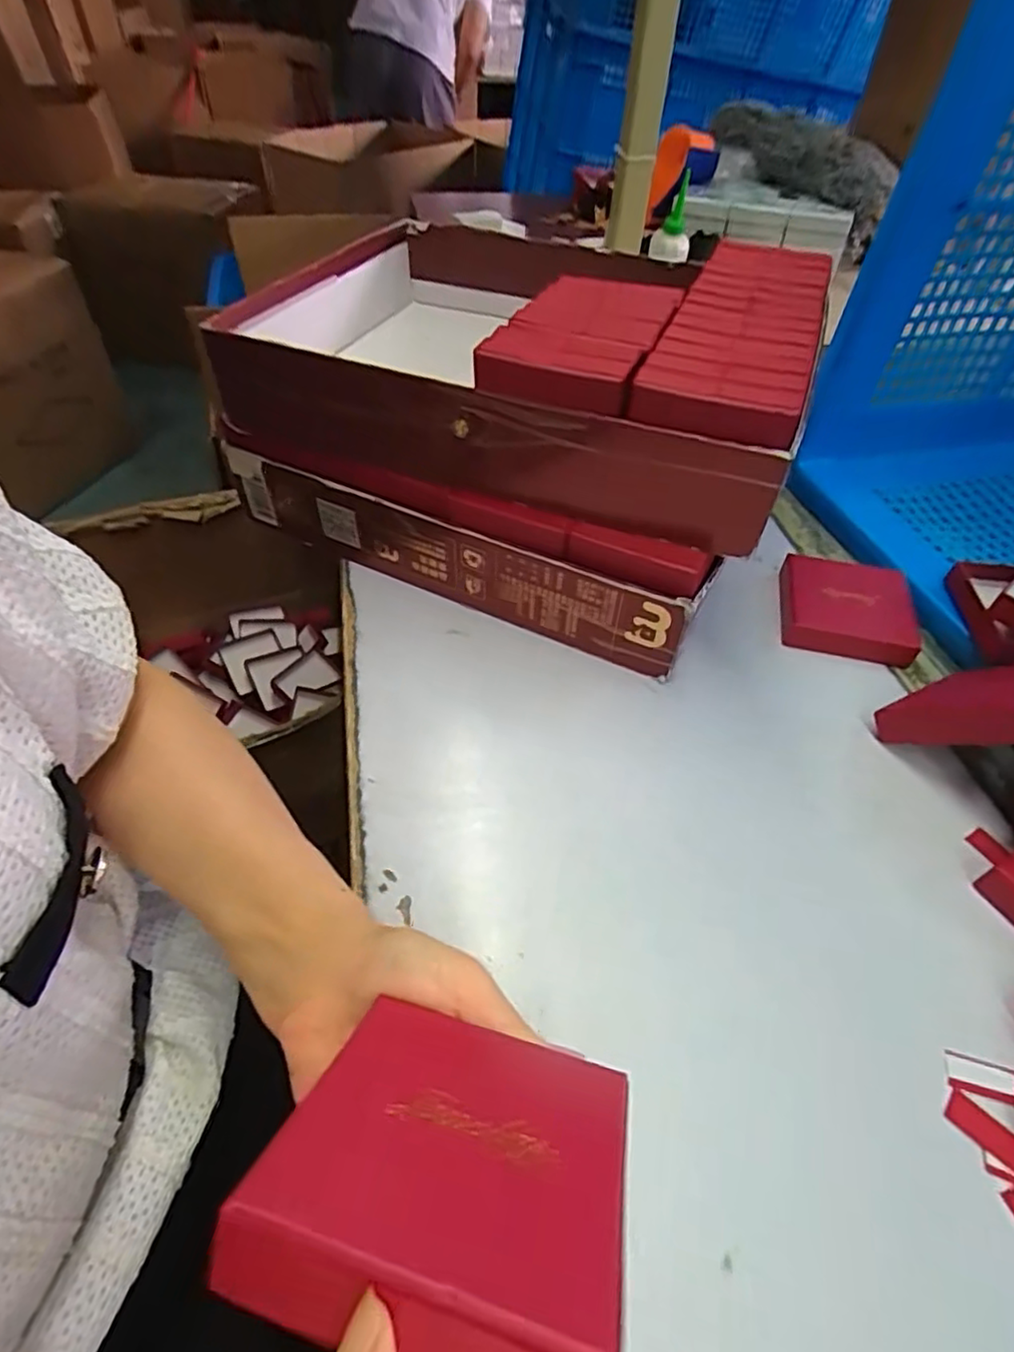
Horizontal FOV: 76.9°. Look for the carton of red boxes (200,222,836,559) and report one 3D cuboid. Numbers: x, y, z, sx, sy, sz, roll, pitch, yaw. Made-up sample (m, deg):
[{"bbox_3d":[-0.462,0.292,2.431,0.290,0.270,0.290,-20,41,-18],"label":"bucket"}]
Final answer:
[{"bbox_3d":[0.014,-0.259,0.501,0.415,0.101,0.307,18,50,14],"label":"carton of red boxes"}]

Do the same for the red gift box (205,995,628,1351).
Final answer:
[{"bbox_3d":[-0.014,0.134,0.177,0.088,0.021,0.089,11,5,11],"label":"red gift box"}]

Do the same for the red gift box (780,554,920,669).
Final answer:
[{"bbox_3d":[0.268,-0.056,0.502,0.097,0.021,0.094,10,49,10],"label":"red gift box"}]

